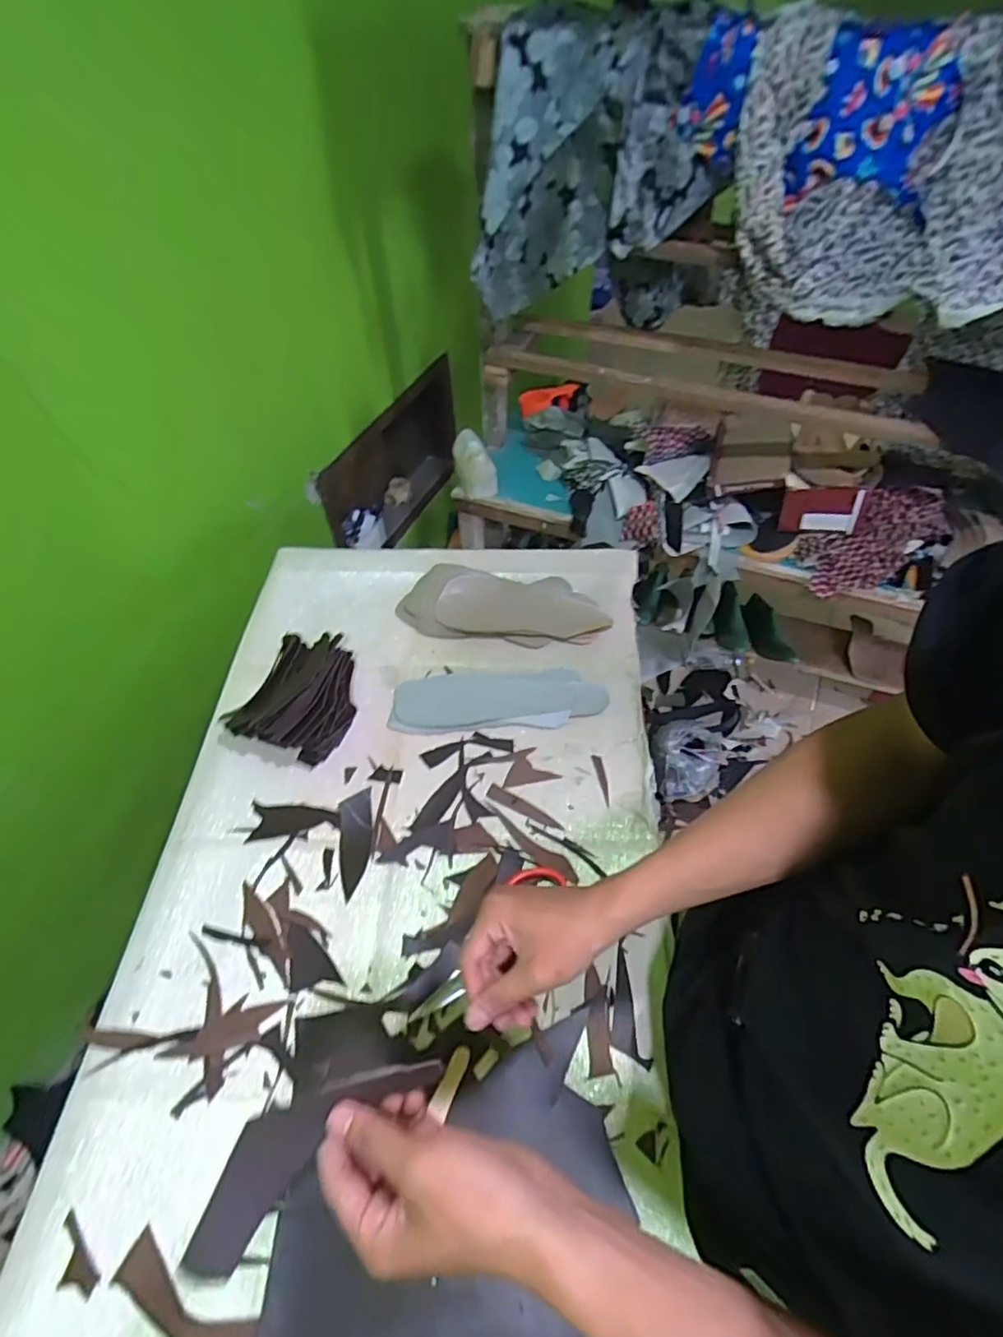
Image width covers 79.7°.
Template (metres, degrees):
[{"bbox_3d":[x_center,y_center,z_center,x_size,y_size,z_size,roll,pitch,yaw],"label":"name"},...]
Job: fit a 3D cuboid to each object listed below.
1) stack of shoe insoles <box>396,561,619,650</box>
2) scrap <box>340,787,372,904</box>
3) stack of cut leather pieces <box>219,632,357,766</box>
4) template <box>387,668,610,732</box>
[{"bbox_3d":[0.002,-0.097,0.955,0.320,0.032,0.138,9,61,5],"label":"stack of shoe insoles"},{"bbox_3d":[-0.179,0.210,0.735,0.040,0.015,0.130,-8,53,-3],"label":"scrap"},{"bbox_3d":[-0.280,0.030,0.815,0.175,0.081,0.170,12,55,12],"label":"stack of cut leather pieces"},{"bbox_3d":[-0.004,0.043,0.860,0.300,0.010,0.093,-3,53,-2],"label":"template"}]

